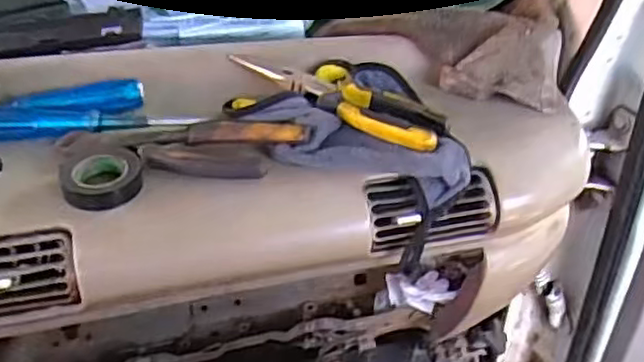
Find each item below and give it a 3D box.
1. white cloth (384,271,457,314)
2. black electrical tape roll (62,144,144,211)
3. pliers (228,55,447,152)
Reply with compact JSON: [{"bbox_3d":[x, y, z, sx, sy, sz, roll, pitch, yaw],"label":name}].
[{"bbox_3d":[0.098,0.107,0.679,0.068,0.040,0.024,10,39,12],"label":"white cloth"},{"bbox_3d":[-0.169,-0.004,0.522,0.058,0.023,0.053,0,38,0],"label":"black electrical tape roll"},{"bbox_3d":[0.011,-0.070,0.578,0.192,0.025,0.050,17,41,21],"label":"pliers"}]

